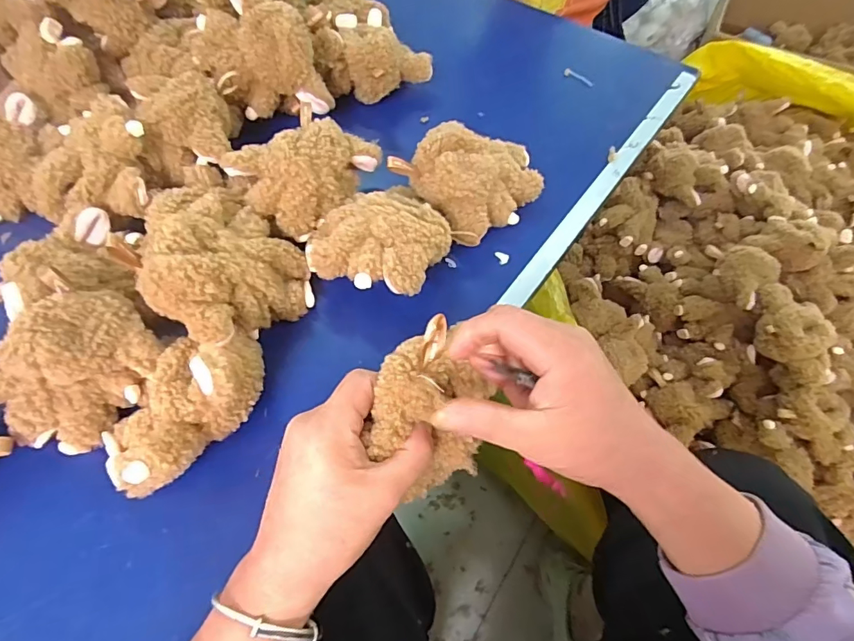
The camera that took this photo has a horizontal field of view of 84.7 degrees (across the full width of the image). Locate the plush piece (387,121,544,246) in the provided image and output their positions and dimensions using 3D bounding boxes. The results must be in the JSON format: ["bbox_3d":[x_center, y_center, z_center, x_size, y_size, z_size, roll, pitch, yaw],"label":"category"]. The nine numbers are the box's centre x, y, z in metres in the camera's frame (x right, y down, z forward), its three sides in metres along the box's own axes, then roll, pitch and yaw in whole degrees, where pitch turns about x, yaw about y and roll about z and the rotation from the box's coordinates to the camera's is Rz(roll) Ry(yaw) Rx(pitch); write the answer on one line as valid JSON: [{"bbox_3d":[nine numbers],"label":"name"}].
[{"bbox_3d":[0.041,-0.140,0.435,0.113,0.048,0.108,-39,68,-19],"label":"plush piece"}]

